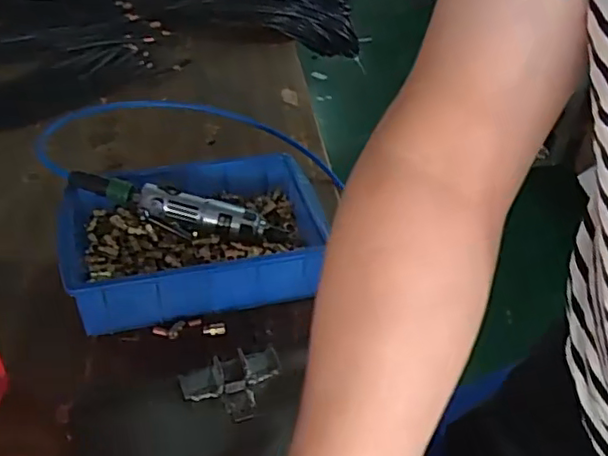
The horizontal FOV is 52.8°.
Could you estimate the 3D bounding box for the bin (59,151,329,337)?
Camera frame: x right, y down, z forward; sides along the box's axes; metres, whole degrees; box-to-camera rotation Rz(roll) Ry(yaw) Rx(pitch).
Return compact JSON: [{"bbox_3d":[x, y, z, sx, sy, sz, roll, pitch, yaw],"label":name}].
[{"bbox_3d":[-0.130,0.008,0.749,0.305,0.079,0.199,-11,43,-15],"label":"bin"}]

